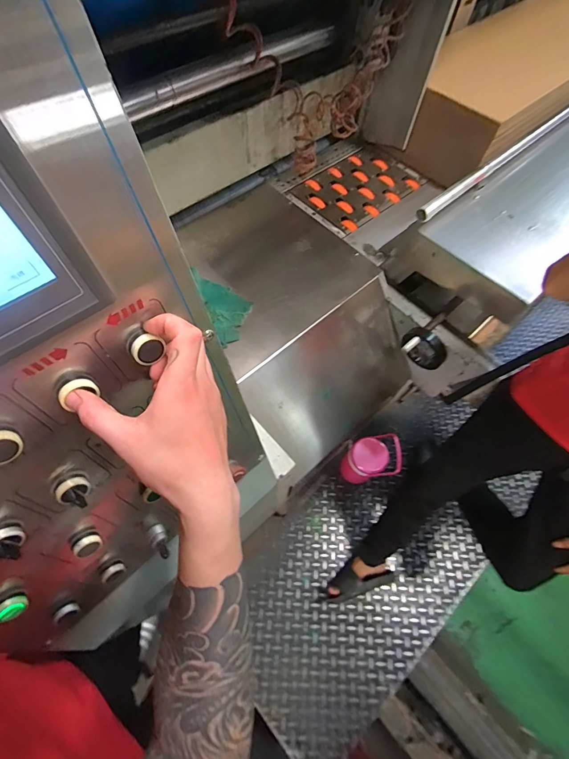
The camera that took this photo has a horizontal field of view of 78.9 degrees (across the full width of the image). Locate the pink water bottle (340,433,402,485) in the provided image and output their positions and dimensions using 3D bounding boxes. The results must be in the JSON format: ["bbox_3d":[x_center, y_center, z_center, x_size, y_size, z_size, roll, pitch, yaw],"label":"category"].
[{"bbox_3d":[0.290,0.284,1.191,0.139,0.281,0.141,1,64,-2],"label":"pink water bottle"}]

